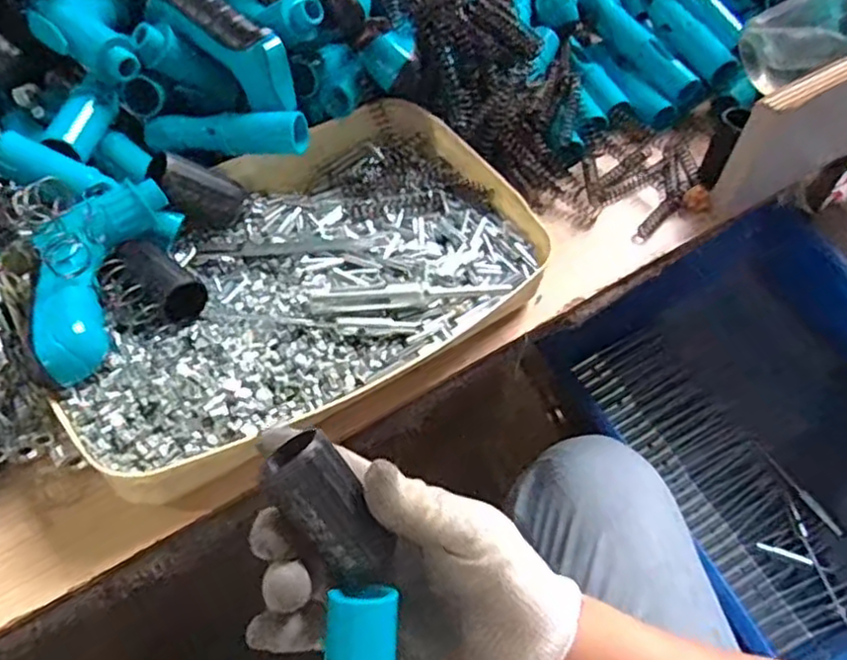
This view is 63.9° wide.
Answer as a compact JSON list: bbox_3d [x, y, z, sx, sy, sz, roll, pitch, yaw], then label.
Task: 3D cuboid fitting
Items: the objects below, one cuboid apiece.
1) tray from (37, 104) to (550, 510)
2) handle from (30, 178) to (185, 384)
[{"bbox_3d":[-0.087,-0.042,0.470,0.331,0.046,0.229,-29,59,-23],"label":"tray"},{"bbox_3d":[-0.201,-0.038,0.412,0.050,0.046,0.143,7,52,3],"label":"handle"}]

